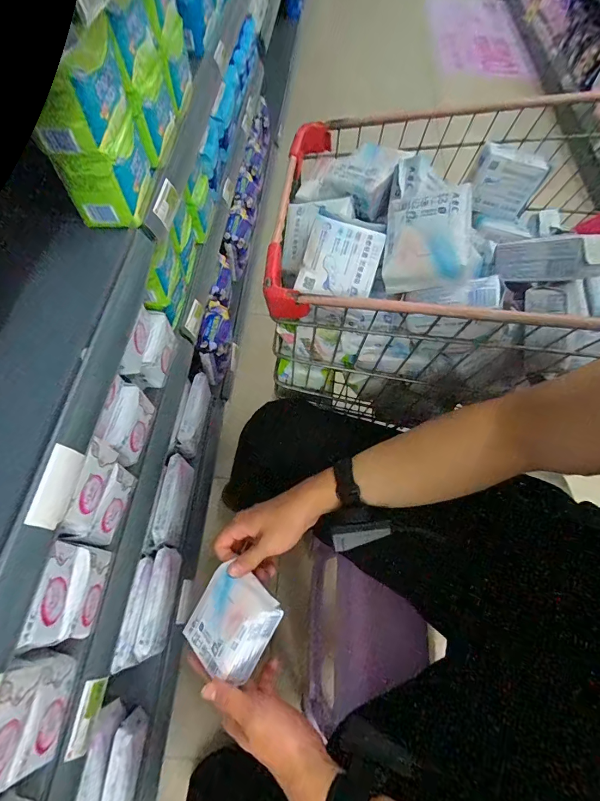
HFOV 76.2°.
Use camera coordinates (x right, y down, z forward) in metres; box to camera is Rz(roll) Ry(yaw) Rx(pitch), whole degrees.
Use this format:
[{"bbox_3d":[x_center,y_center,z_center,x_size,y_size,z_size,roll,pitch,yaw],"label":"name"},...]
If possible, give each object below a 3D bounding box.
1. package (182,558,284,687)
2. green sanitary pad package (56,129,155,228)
[{"bbox_3d":[-0.079,0.253,0.439,0.099,0.042,0.098,13,77,37],"label":"package"},{"bbox_3d":[-0.251,-0.310,0.511,0.069,0.091,0.118,2,62,-2],"label":"green sanitary pad package"}]

